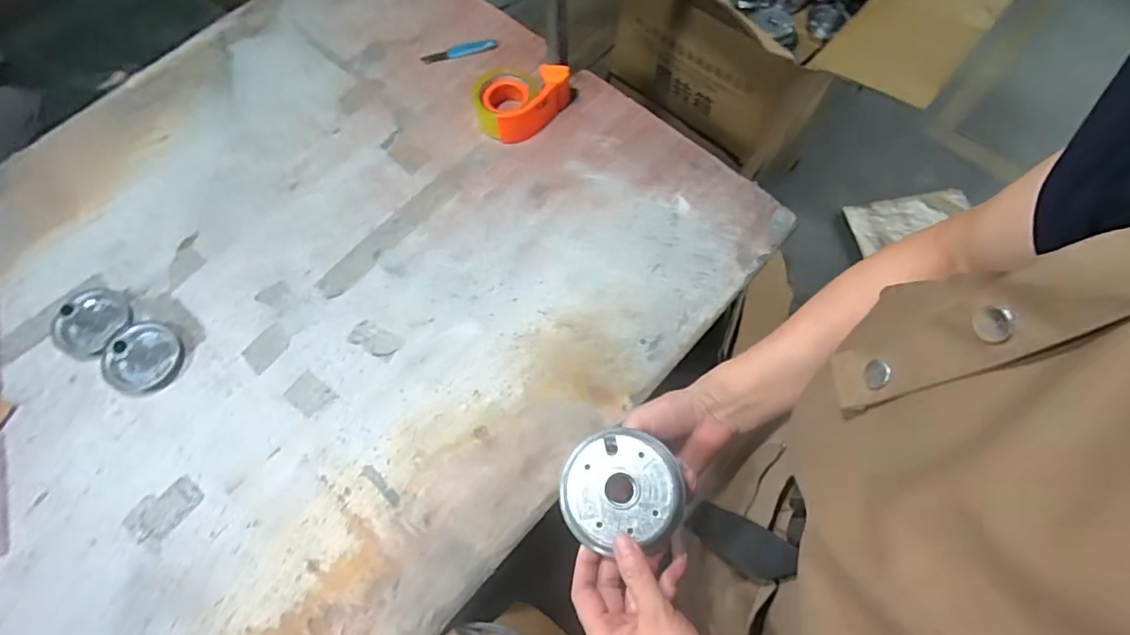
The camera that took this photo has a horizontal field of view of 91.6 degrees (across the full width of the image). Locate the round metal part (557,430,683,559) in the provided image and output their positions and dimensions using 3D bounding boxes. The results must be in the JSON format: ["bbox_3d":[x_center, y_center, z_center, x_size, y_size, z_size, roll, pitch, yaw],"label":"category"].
[{"bbox_3d":[0.042,0.125,0.407,0.088,0.019,0.081,-1,67,2],"label":"round metal part"}]

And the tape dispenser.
[{"bbox_3d":[-0.063,-0.335,0.868,0.157,0.057,0.106,-3,67,1],"label":"tape dispenser"}]

